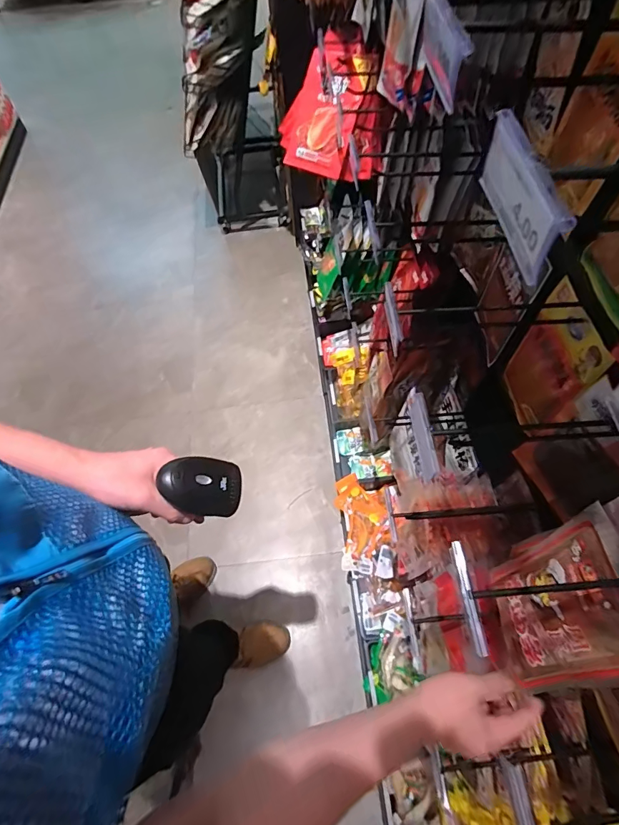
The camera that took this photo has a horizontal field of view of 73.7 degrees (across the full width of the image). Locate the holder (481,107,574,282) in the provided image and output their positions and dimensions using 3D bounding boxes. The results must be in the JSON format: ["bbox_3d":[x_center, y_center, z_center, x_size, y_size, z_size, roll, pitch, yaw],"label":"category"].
[{"bbox_3d":[0.120,-0.126,0.238,0.008,0.043,0.100,-8,62,-1],"label":"holder"}]

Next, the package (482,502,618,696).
[{"bbox_3d":[0.319,0.256,0.539,0.021,0.273,0.174,7,52,-8],"label":"package"}]

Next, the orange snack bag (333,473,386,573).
[{"bbox_3d":[0.149,0.325,1.207,0.145,0.055,0.265,2,63,3],"label":"orange snack bag"}]

